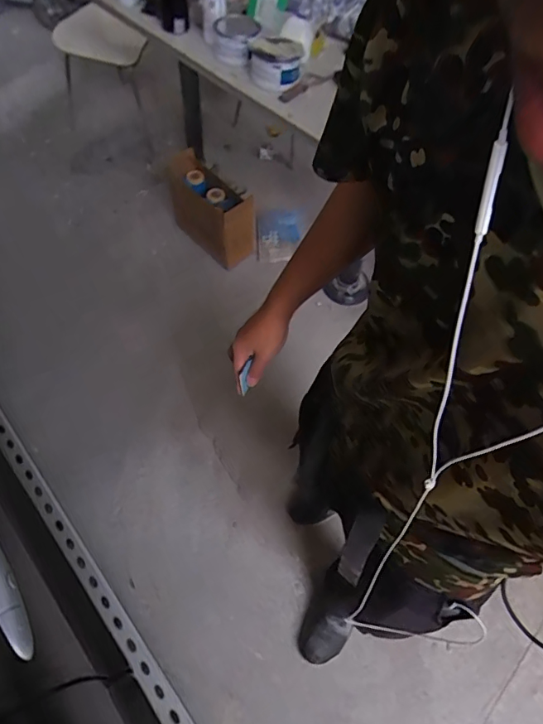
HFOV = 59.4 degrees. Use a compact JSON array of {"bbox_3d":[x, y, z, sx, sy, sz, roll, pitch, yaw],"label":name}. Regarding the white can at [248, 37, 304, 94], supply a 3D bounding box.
[{"bbox_3d":[0.008,-0.829,1.319,0.144,0.085,0.143,2,57,-2],"label":"white can"}]

